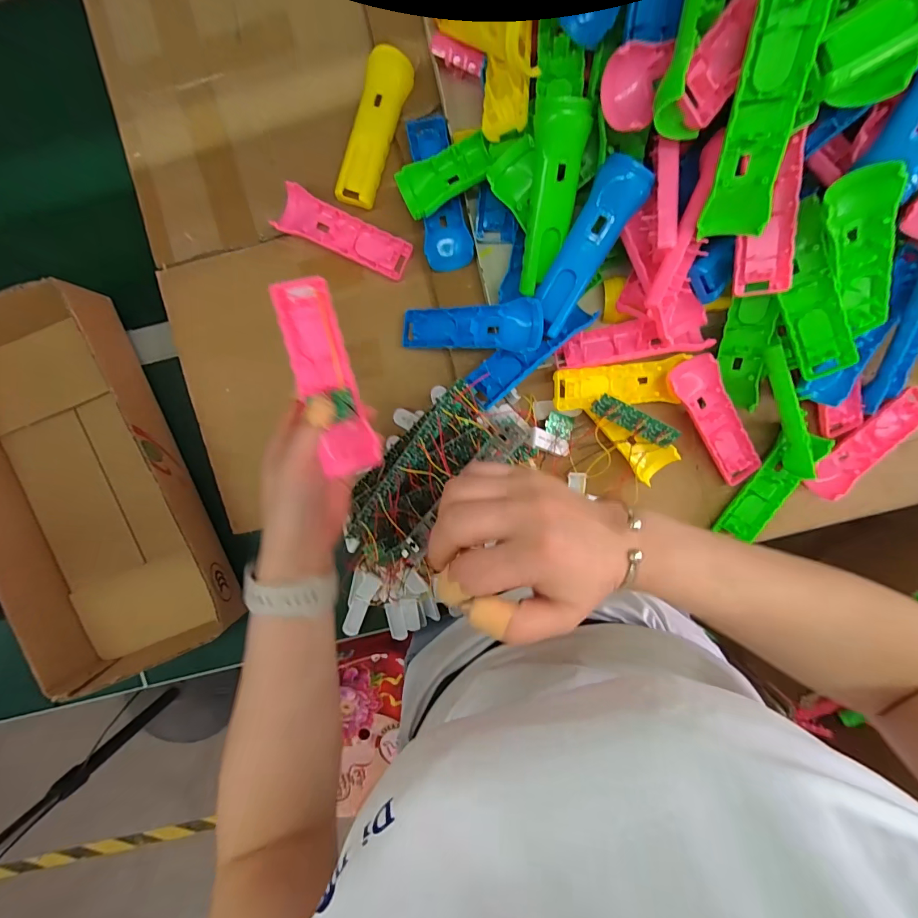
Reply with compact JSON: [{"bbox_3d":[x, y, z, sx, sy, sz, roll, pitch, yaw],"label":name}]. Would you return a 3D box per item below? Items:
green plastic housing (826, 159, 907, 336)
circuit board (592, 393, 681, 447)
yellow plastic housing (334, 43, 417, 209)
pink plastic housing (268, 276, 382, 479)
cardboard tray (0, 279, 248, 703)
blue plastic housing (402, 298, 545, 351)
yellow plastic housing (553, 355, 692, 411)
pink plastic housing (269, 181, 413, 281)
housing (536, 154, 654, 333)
[{"bbox_3d":[0.347,-0.168,0.359,0.047,0.039,0.156,-41,124,3],"label":"green plastic housing"},{"bbox_3d":[0.191,-0.040,0.446,0.104,0.006,0.024,24,121,-13],"label":"circuit board"},{"bbox_3d":[-0.092,-0.357,0.447,0.043,0.020,0.156,18,94,-1],"label":"yellow plastic housing"},{"bbox_3d":[-0.105,-0.065,0.328,0.043,0.018,0.156,-18,94,2],"label":"pink plastic housing"},{"bbox_3d":[-0.440,0.045,0.476,0.237,0.093,0.420,-19,94,2],"label":"cardboard tray"},{"bbox_3d":[0.008,-0.139,0.437,0.157,0.021,0.046,5,95,20],"label":"blue plastic housing"},{"bbox_3d":[0.173,-0.079,0.441,0.144,0.019,0.046,-8,94,1],"label":"yellow plastic housing"},{"bbox_3d":[-0.128,-0.252,0.469,0.147,0.025,0.047,24,94,-2],"label":"pink plastic housing"},{"bbox_3d":[0.118,-0.196,0.391,0.044,0.016,0.152,26,121,-2],"label":"housing"}]

